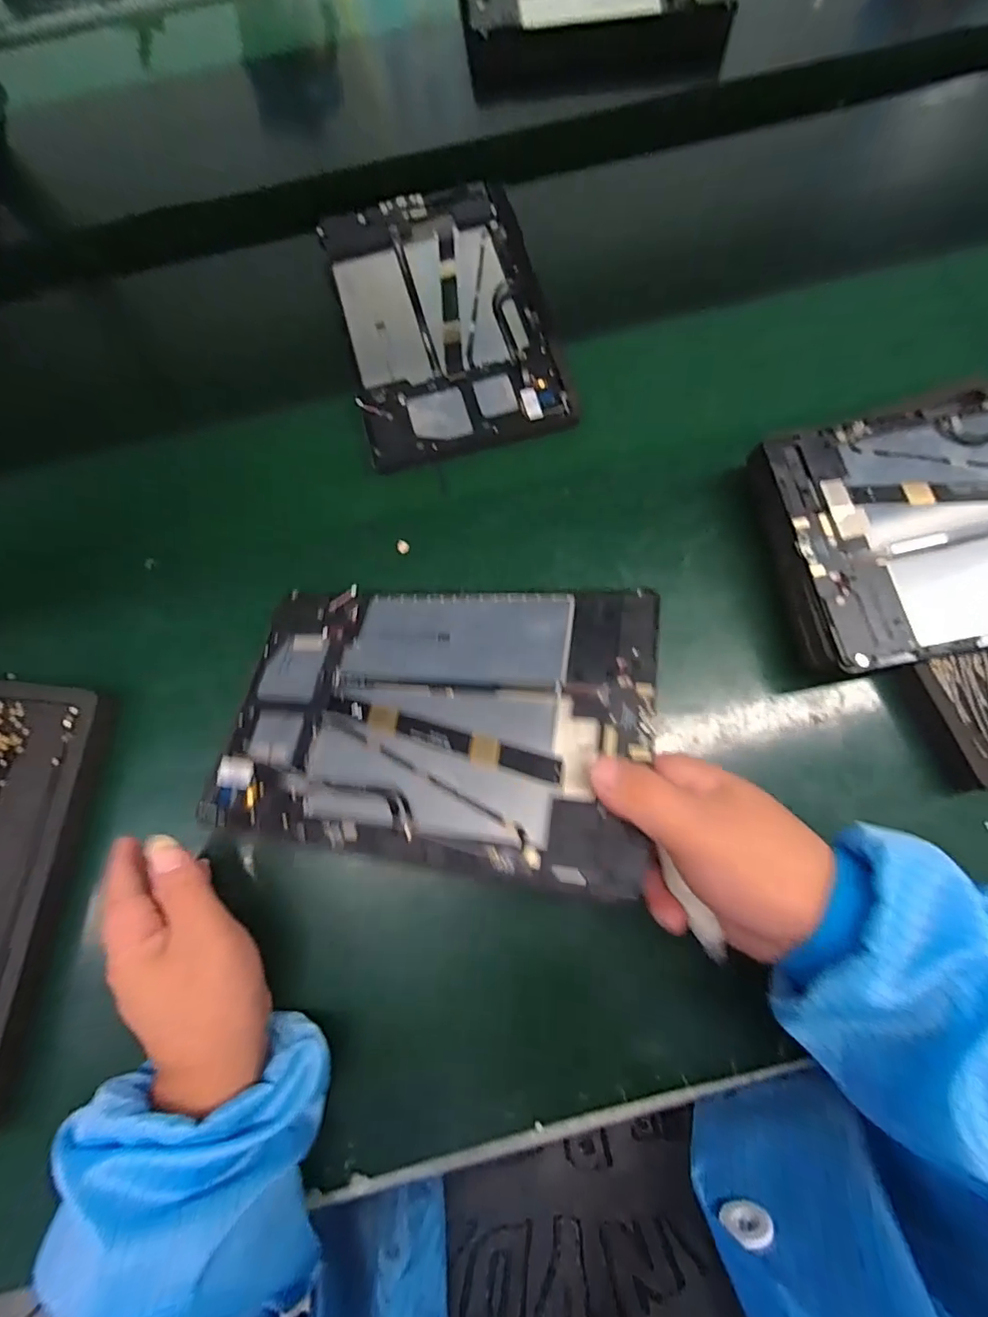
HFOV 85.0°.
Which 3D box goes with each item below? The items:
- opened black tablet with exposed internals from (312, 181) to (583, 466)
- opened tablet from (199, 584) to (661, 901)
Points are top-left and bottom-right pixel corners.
[{"bbox_3d":[-0.038,-0.270,0.422,0.156,0.008,0.239,-13,76,-2],"label":"opened black tablet with exposed internals"},{"bbox_3d":[-0.037,0.029,0.293,0.237,0.006,0.150,3,65,18],"label":"opened tablet"}]

